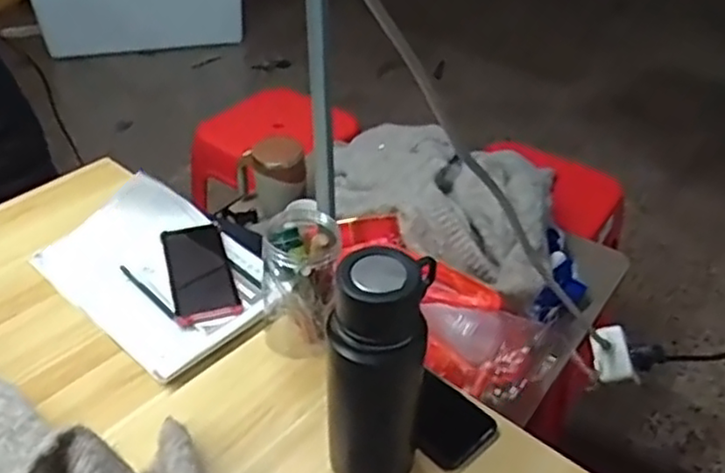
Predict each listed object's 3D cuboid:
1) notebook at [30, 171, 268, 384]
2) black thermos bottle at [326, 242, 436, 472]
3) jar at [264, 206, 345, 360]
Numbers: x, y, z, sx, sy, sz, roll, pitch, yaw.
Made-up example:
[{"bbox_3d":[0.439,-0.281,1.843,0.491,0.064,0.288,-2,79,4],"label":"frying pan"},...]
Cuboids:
[{"bbox_3d":[-0.251,0.035,0.880,0.291,0.050,0.204,31,47,32],"label":"notebook"},{"bbox_3d":[0.013,0.117,0.614,0.081,0.227,0.070,5,39,4],"label":"black thermos bottle"},{"bbox_3d":[-0.068,0.050,0.784,0.083,0.146,0.078,4,39,2],"label":"jar"}]

